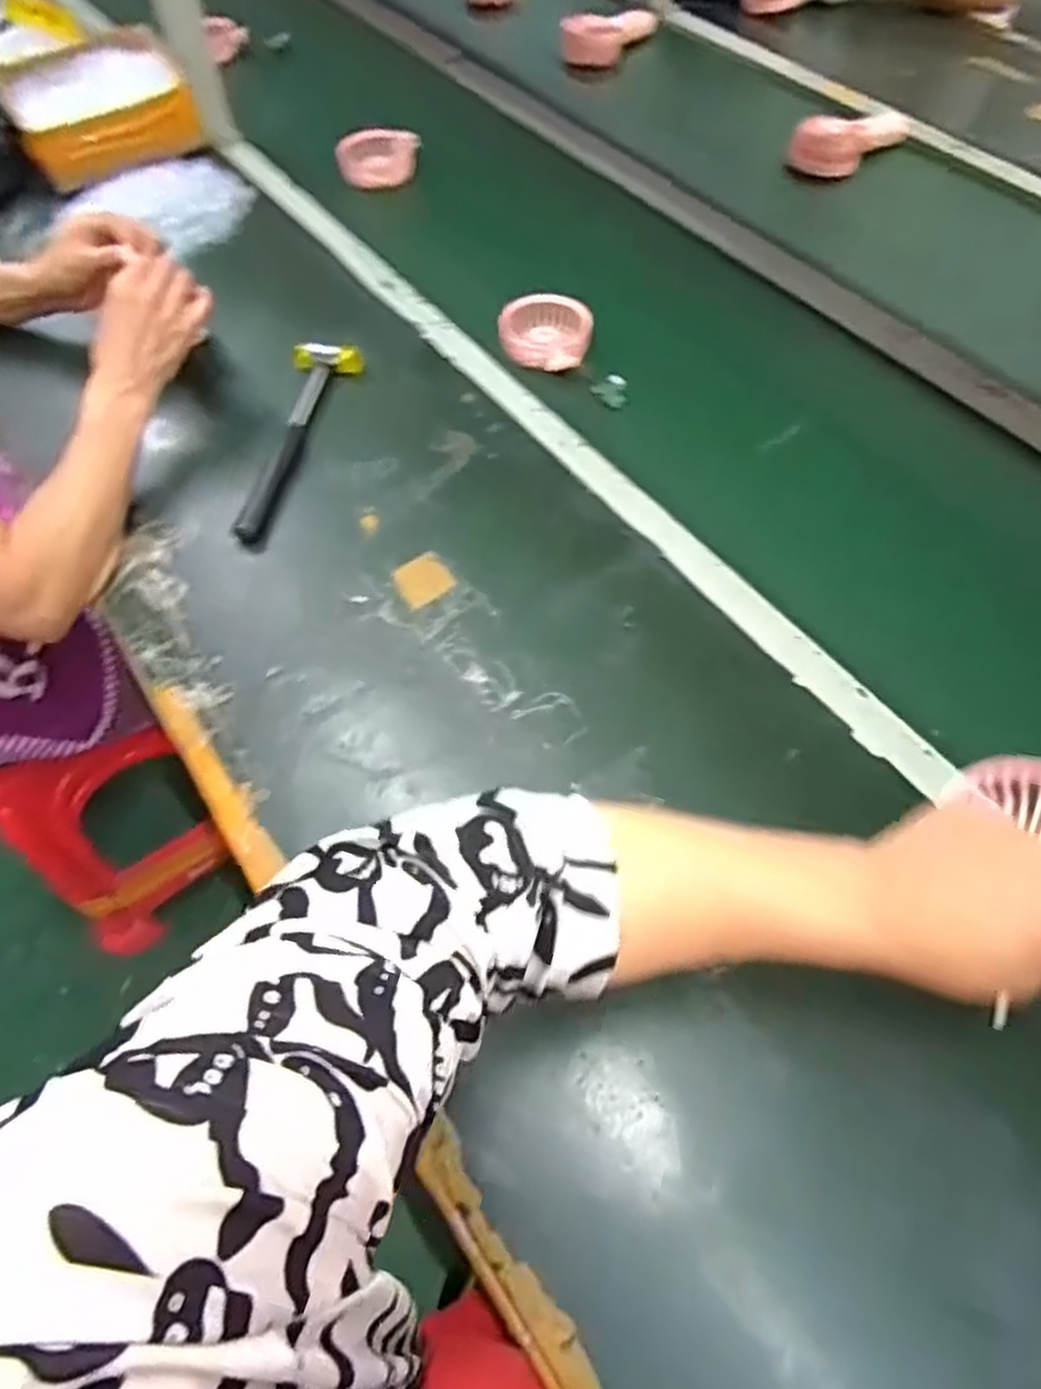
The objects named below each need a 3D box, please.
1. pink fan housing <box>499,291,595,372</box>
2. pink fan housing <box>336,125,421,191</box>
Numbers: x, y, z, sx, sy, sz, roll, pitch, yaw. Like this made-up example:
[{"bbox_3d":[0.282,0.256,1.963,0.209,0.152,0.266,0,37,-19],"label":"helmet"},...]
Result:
[{"bbox_3d":[0.026,-0.373,0.807,0.094,0.045,0.074,2,59,1],"label":"pink fan housing"},{"bbox_3d":[-0.183,-0.685,0.998,0.103,0.052,0.077,-18,61,-10],"label":"pink fan housing"}]

